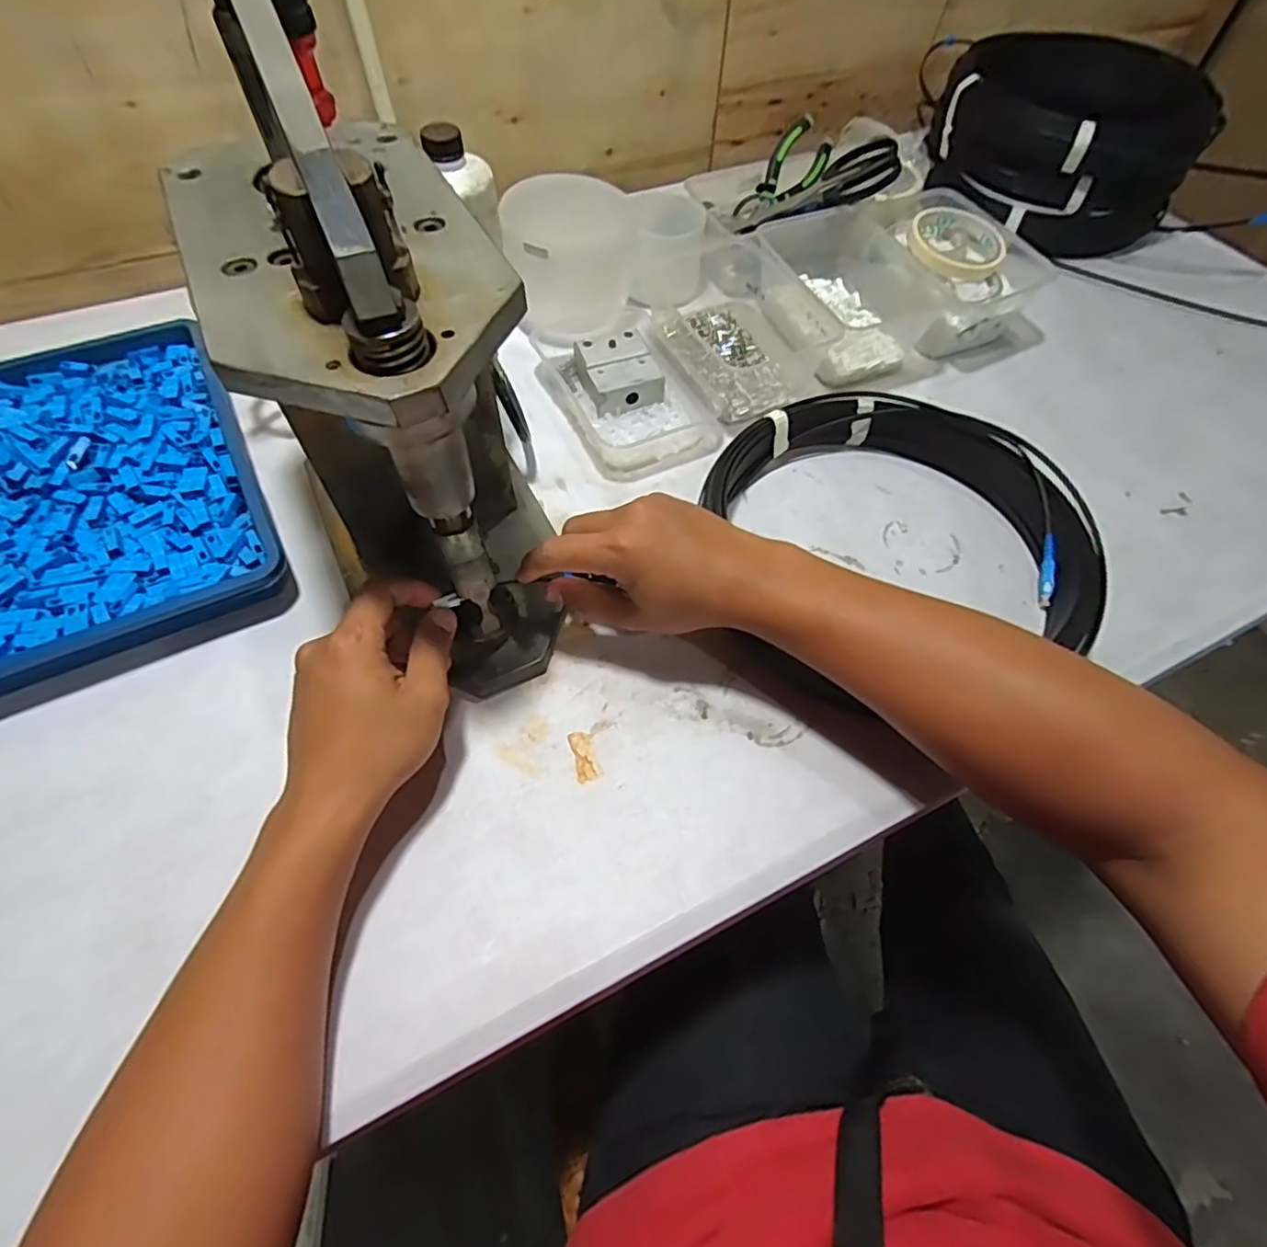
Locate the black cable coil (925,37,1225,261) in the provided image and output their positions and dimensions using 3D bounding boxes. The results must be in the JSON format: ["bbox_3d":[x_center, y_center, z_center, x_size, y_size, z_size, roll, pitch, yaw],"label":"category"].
[{"bbox_3d":[0.478,-0.542,0.697,0.196,0.121,0.239,-24,62,-18],"label":"black cable coil"}]

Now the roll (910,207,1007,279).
[{"bbox_3d":[0.310,-0.379,0.611,0.090,0.020,0.094,2,57,-2],"label":"roll"}]

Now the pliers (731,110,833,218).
[{"bbox_3d":[0.166,-0.479,0.666,0.053,0.024,0.111,35,94,-7],"label":"pliers"}]

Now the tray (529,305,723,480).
[{"bbox_3d":[-0.008,-0.218,0.569,0.123,0.040,0.188,-22,61,-17],"label":"tray"}]

